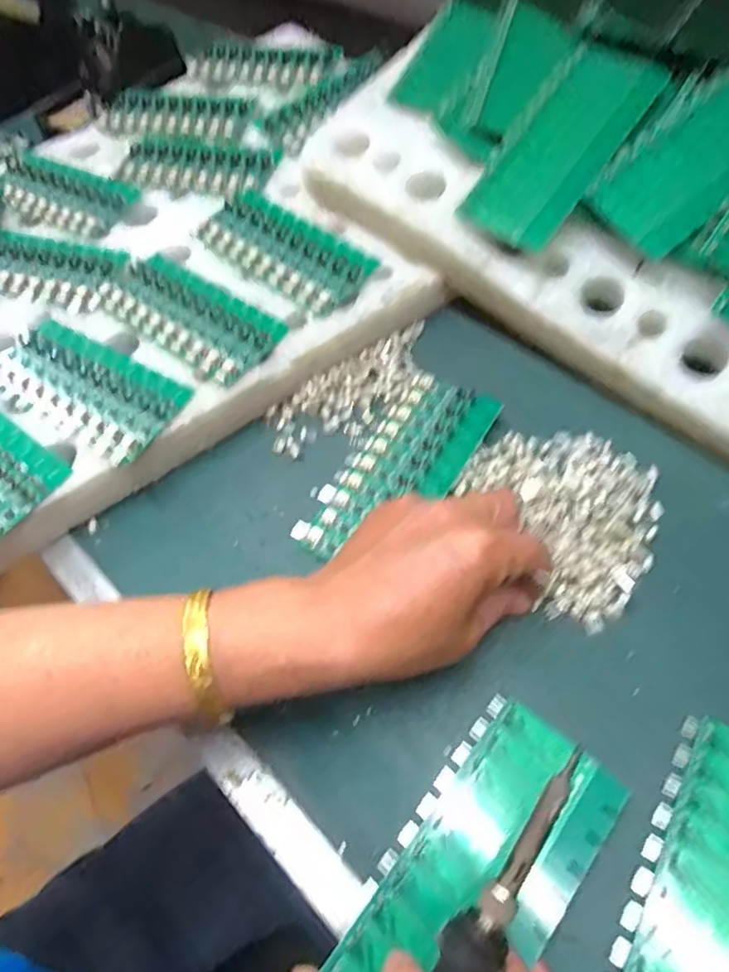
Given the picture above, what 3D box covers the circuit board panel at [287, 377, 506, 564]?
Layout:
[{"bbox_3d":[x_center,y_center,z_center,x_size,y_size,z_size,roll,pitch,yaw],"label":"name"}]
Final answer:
[{"bbox_3d":[0.020,-0.009,0.355,0.061,0.005,0.139,31,70,26],"label":"circuit board panel"}]

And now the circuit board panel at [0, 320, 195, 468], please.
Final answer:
[{"bbox_3d":[-0.178,-0.065,0.374,0.132,0.009,0.061,28,67,17],"label":"circuit board panel"}]

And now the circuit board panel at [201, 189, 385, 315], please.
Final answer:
[{"bbox_3d":[-0.056,-0.170,0.423,0.137,0.009,0.062,37,69,20],"label":"circuit board panel"}]

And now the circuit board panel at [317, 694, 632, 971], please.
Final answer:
[{"bbox_3d":[0.047,0.164,0.250,0.069,0.005,0.136,32,66,27],"label":"circuit board panel"}]

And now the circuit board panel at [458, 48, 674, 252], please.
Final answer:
[{"bbox_3d":[0.124,-0.214,0.373,0.067,0.012,0.136,37,88,23],"label":"circuit board panel"}]

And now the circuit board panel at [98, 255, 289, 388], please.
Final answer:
[{"bbox_3d":[-0.121,-0.120,0.400,0.140,0.011,0.059,36,69,20],"label":"circuit board panel"}]

